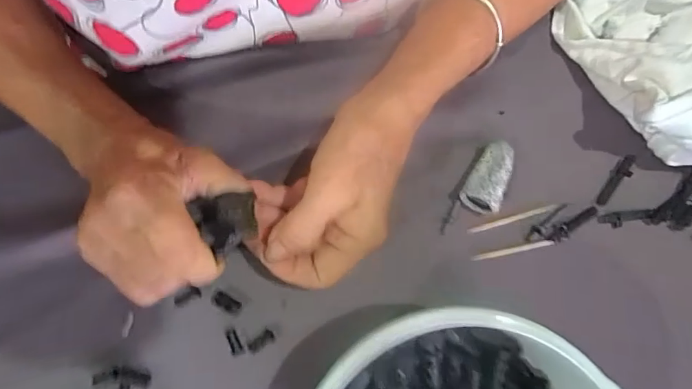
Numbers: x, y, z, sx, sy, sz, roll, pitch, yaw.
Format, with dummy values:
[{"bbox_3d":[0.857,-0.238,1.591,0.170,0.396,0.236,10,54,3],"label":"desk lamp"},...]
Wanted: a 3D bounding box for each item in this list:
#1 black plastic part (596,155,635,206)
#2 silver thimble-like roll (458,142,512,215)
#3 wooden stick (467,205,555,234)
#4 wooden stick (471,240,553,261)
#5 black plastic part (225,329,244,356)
[{"bbox_3d":[0.178,-0.009,0.298,0.010,0.006,0.039,39,81,8],"label":"black plastic part"},{"bbox_3d":[0.092,-0.011,0.292,0.023,0.021,0.045,27,80,6],"label":"silver thimble-like roll"},{"bbox_3d":[0.108,0.017,0.294,0.056,0.006,0.005,-15,79,-3],"label":"wooden stick"},{"bbox_3d":[0.107,0.036,0.292,0.052,0.004,0.005,-12,79,-2],"label":"wooden stick"},{"bbox_3d":[-0.070,0.093,0.285,0.007,0.004,0.017,-22,79,-4],"label":"black plastic part"}]

